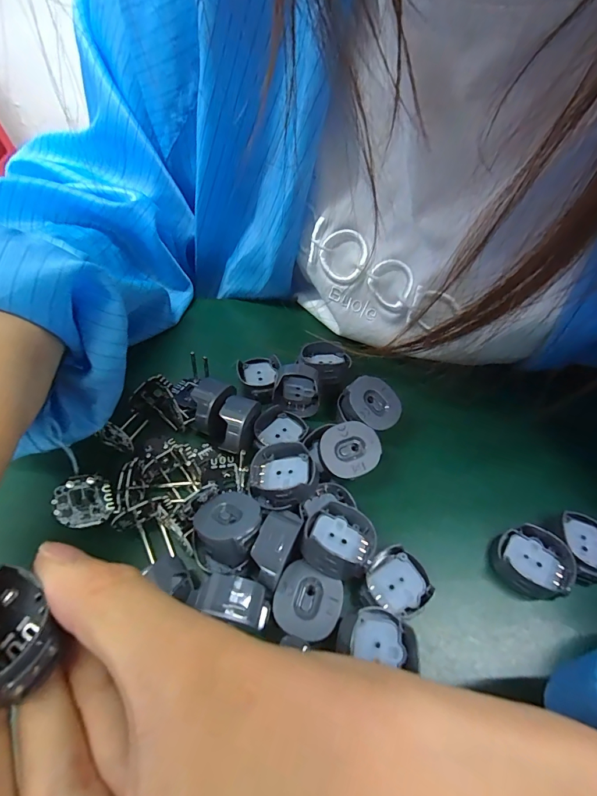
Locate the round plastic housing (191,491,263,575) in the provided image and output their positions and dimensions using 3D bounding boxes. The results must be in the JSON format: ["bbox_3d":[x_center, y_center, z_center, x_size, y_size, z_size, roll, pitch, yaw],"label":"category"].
[{"bbox_3d":[-0.026,0.054,0.159,0.030,0.017,0.028,-9,38,18],"label":"round plastic housing"}]

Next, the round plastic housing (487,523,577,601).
[{"bbox_3d":[0.100,0.069,0.166,0.029,0.009,0.028,1,52,-2],"label":"round plastic housing"}]

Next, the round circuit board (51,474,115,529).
[{"bbox_3d":[-0.093,0.045,0.169,0.023,0.004,0.023,-1,95,-14],"label":"round circuit board"}]

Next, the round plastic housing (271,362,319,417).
[{"bbox_3d":[0.000,-0.005,0.204,0.022,0.021,0.017,9,53,4],"label":"round plastic housing"}]

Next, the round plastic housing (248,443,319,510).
[{"bbox_3d":[-0.008,0.036,0.176,0.029,0.017,0.031,1,52,-2],"label":"round plastic housing"}]

